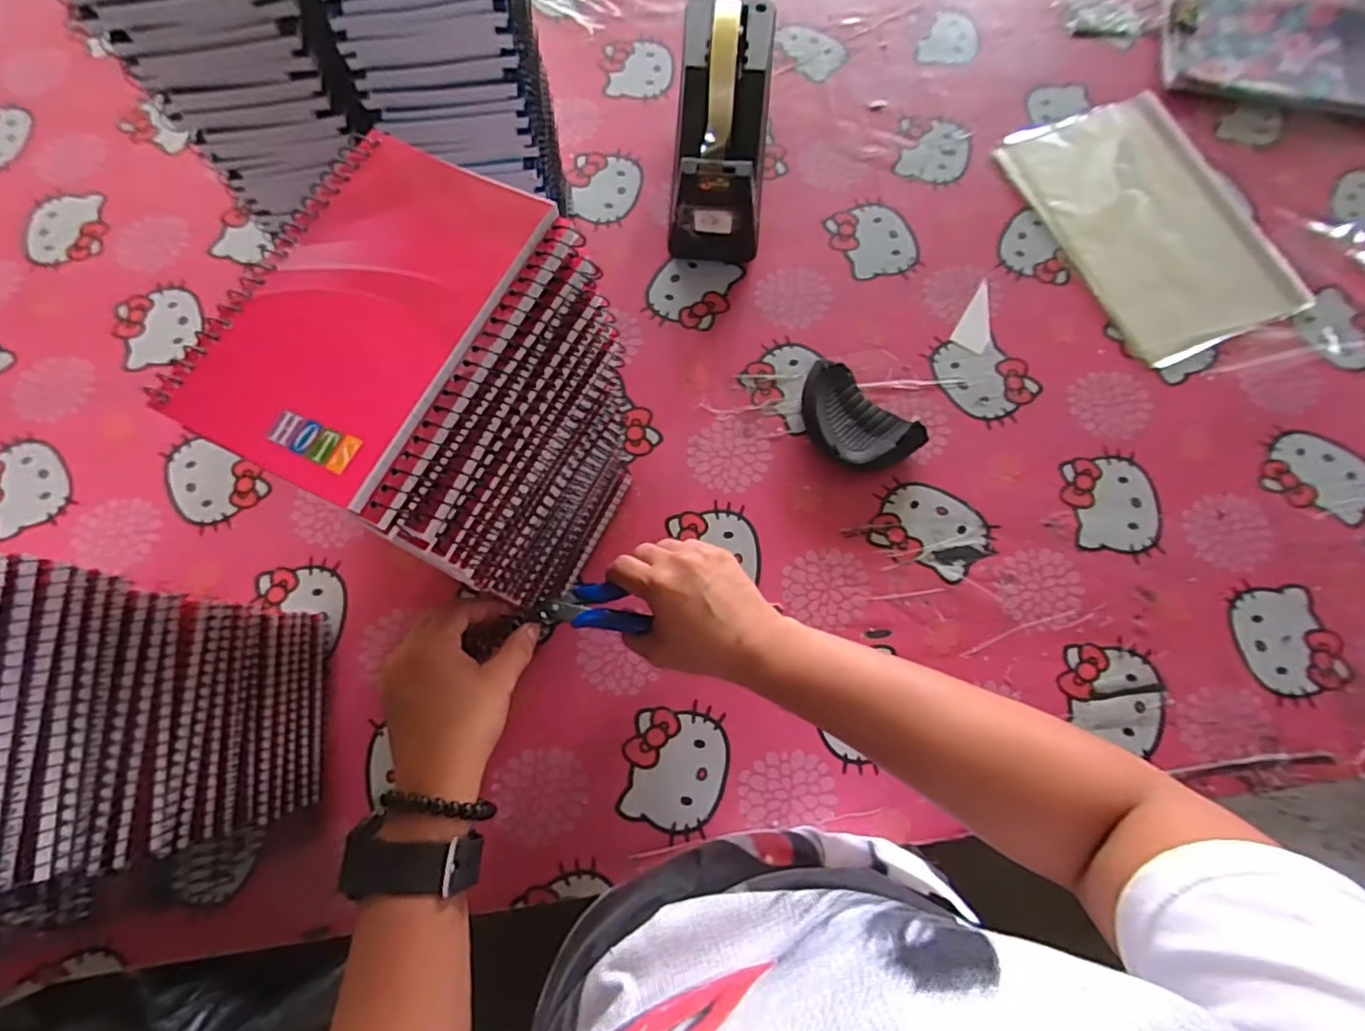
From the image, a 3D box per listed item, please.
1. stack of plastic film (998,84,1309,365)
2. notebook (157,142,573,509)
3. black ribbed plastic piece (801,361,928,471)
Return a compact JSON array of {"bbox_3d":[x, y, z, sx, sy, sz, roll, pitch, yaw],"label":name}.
[{"bbox_3d":[0.427,-0.271,0.559,0.162,0.027,0.262,-20,75,-6],"label":"stack of plastic film"},{"bbox_3d":[-0.111,-0.075,0.216,0.081,0.007,0.128,24,75,7],"label":"notebook"},{"bbox_3d":[0.135,-0.076,0.494,0.063,0.032,0.100,-39,77,-11],"label":"black ribbed plastic piece"}]

